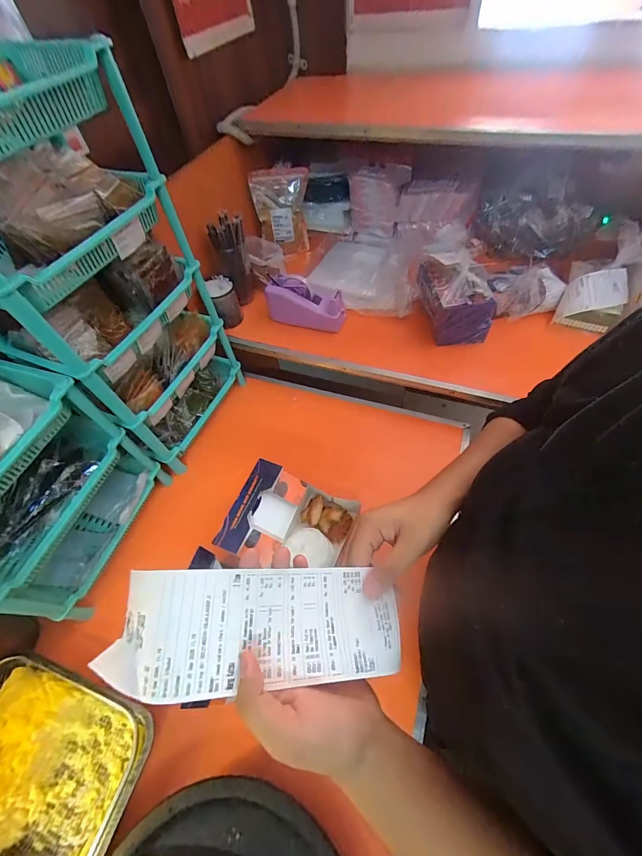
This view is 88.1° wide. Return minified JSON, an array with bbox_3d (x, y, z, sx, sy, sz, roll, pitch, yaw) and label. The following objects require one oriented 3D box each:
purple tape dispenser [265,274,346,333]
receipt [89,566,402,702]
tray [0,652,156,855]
[{"bbox_3d":[-0.039,-0.309,0.821,0.198,0.098,0.058,18,59,16],"label":"purple tape dispenser"},{"bbox_3d":[-0.044,0.152,0.256,0.212,0.045,0.075,6,55,-13],"label":"receipt"},{"bbox_3d":[-0.416,0.489,0.477,0.324,0.054,0.230,14,58,14],"label":"tray"}]

